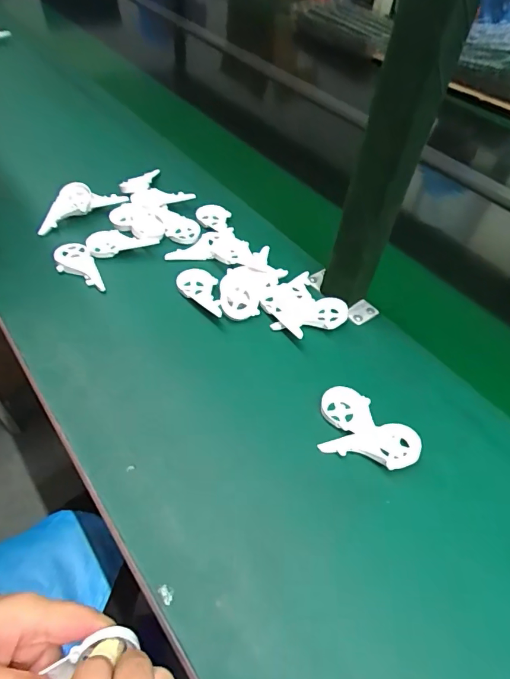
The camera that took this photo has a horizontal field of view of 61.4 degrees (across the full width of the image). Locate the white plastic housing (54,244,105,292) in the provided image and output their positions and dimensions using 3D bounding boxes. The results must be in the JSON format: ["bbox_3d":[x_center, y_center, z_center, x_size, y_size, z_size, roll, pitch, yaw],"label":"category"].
[{"bbox_3d":[-0.228,-0.091,0.554,0.045,0.019,0.081,-19,56,-17],"label":"white plastic housing"}]

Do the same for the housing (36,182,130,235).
[{"bbox_3d":[-0.258,-0.196,0.622,0.128,0.038,0.048,-31,60,-24],"label":"housing"}]

